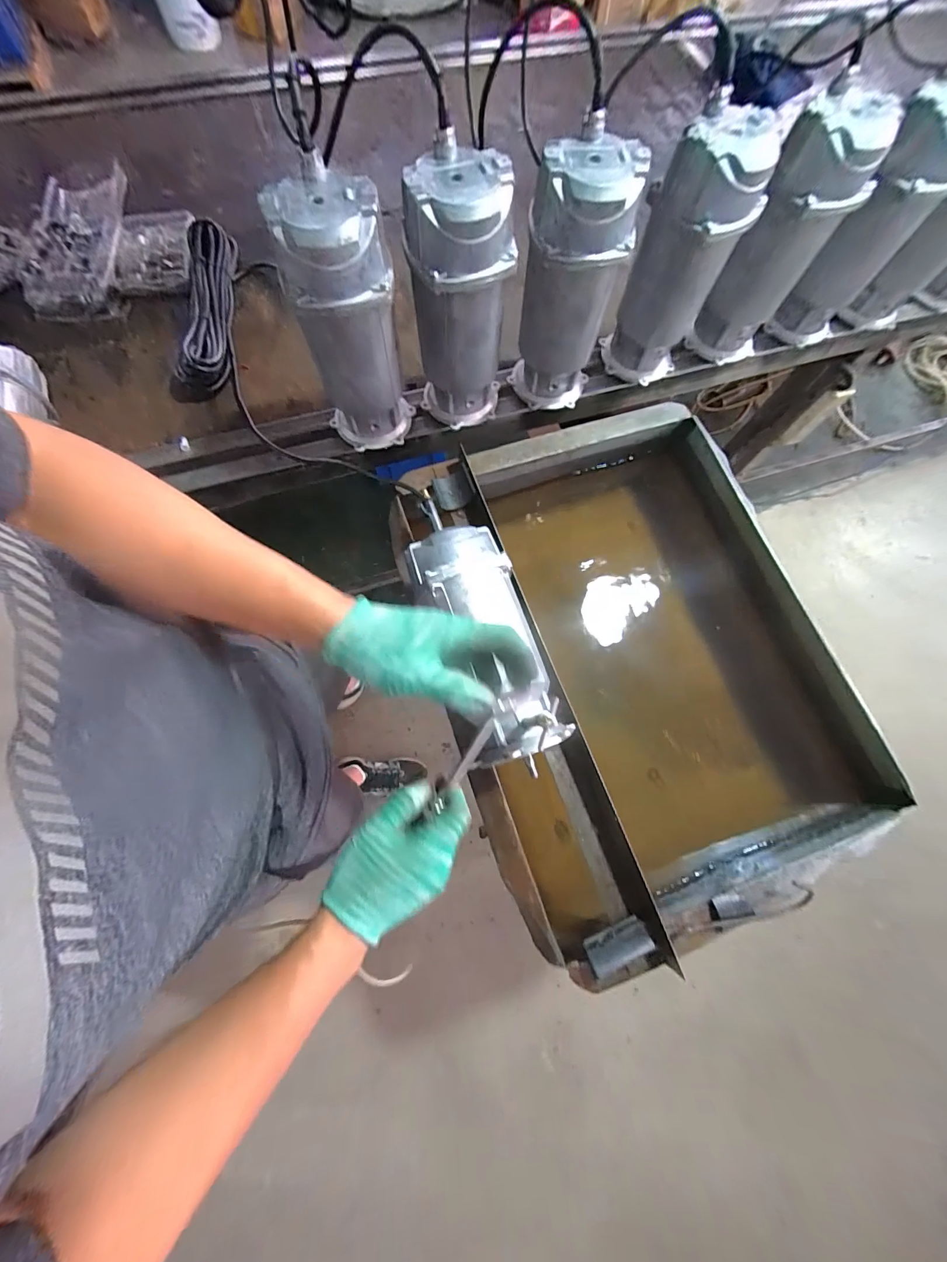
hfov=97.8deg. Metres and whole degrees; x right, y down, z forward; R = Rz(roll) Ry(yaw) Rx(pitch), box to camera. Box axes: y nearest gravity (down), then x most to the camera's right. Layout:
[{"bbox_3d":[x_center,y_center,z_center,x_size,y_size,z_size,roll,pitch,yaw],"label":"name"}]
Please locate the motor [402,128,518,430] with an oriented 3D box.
[{"bbox_3d":[-0.017,-0.442,0.583,0.132,0.290,0.107,1,74,-2],"label":"motor"}]

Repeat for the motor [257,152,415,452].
[{"bbox_3d":[-0.164,-0.395,0.563,0.132,0.290,0.106,-19,76,-7],"label":"motor"}]

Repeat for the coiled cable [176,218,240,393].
[{"bbox_3d":[-0.467,-0.579,0.729,0.072,0.055,0.361,-7,75,-4],"label":"coiled cable"}]

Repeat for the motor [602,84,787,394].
[{"bbox_3d":[0.298,-0.532,0.623,0.127,0.300,0.129,25,75,5],"label":"motor"}]

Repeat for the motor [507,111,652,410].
[{"bbox_3d":[0.133,-0.479,0.599,0.132,0.288,0.115,25,75,5],"label":"motor"}]

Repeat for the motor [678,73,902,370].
[{"bbox_3d":[0.467,-0.588,0.641,0.126,0.286,0.112,25,75,5],"label":"motor"}]

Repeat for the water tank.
[{"bbox_3d":[0.239,0.037,0.709,0.569,0.250,0.750,-19,76,-7],"label":"water tank"}]

